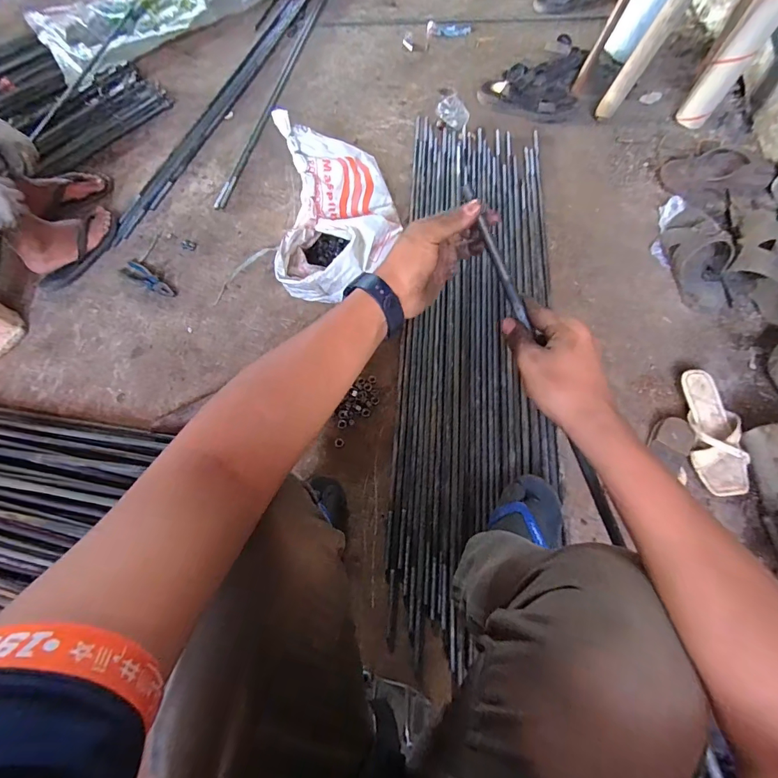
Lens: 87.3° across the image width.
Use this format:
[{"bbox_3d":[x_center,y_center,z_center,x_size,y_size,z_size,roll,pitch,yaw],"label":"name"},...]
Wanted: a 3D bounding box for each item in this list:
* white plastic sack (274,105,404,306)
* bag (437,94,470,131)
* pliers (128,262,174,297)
[{"bbox_3d":[-0.115,-0.381,0.928,0.234,0.213,0.397,-3,68,1],"label":"white plastic sack"},{"bbox_3d":[0.181,-0.794,1.173,0.080,0.016,0.134,-21,69,-6],"label":"bag"},{"bbox_3d":[-0.582,-0.263,0.995,0.138,0.025,0.034,33,73,14],"label":"pliers"}]

